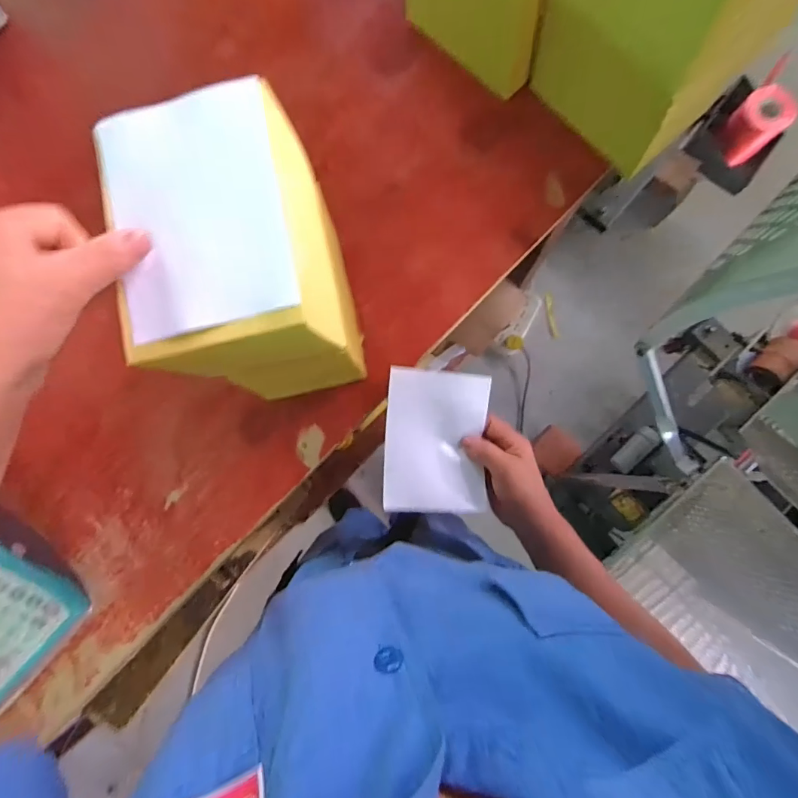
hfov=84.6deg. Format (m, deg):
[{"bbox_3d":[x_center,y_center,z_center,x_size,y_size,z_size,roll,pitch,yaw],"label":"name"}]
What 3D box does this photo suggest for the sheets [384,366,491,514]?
[{"bbox_3d":[0.041,0.044,0.473,0.107,0.027,0.148,2,84,5],"label":"sheets"}]

